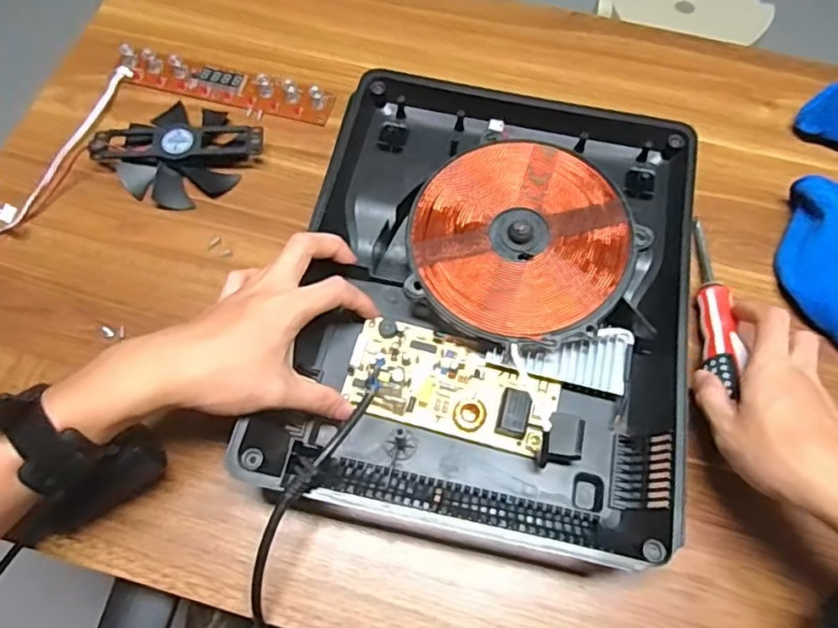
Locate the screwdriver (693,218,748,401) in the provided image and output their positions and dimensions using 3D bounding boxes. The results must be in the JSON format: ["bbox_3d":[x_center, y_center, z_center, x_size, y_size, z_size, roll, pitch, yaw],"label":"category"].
[{"bbox_3d":[0.221,-0.010,0.464,0.021,0.019,0.148,9,51,3],"label":"screwdriver"}]

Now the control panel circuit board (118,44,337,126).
[{"bbox_3d":[-0.179,-0.206,0.564,0.200,0.020,0.039,15,66,5],"label":"control panel circuit board"}]

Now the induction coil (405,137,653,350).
[{"bbox_3d":[0.072,-0.055,0.439,0.153,0.022,0.149,1,65,-1],"label":"induction coil"}]

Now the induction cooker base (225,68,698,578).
[{"bbox_3d":[0.052,-0.020,0.450,0.269,0.065,0.349,11,65,4],"label":"induction cooker base"}]

